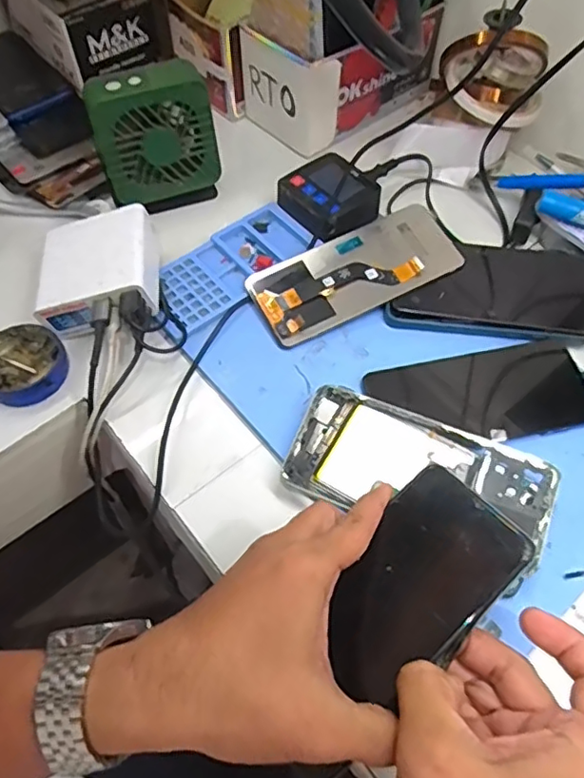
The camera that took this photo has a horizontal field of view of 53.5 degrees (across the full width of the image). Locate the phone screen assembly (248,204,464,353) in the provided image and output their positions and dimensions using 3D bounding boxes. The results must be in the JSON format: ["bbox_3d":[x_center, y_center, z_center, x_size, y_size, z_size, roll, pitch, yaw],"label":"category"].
[{"bbox_3d":[0.049,-0.094,0.464,0.164,0.007,0.073,-25,66,-8],"label":"phone screen assembly"}]

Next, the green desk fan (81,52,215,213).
[{"bbox_3d":[-0.115,-0.208,0.484,0.095,0.101,0.041,-22,63,-11],"label":"green desk fan"}]

